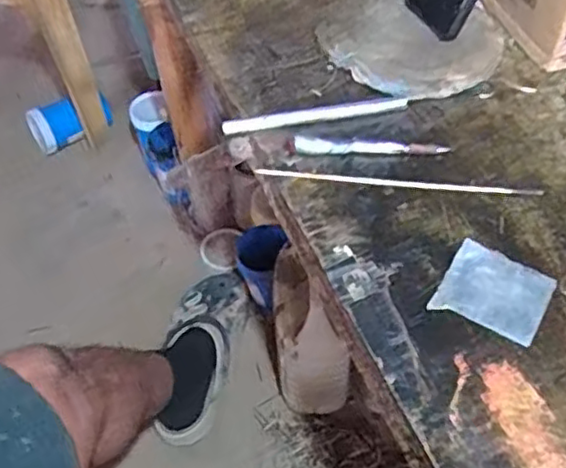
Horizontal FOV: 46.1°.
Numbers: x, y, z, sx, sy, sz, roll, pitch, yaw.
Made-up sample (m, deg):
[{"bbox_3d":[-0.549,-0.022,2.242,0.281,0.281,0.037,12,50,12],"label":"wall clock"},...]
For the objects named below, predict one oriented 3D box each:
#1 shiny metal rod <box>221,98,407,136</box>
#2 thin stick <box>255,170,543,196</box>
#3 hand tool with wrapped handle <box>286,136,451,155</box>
[{"bbox_3d":[0.029,-0.105,0.581,0.163,0.011,0.017,-10,53,-7],"label":"shiny metal rod"},{"bbox_3d":[0.092,-0.042,0.534,0.226,0.004,0.010,5,53,4],"label":"thin stick"},{"bbox_3d":[0.070,-0.073,0.551,0.131,0.008,0.015,1,53,2],"label":"hand tool with wrapped handle"}]

